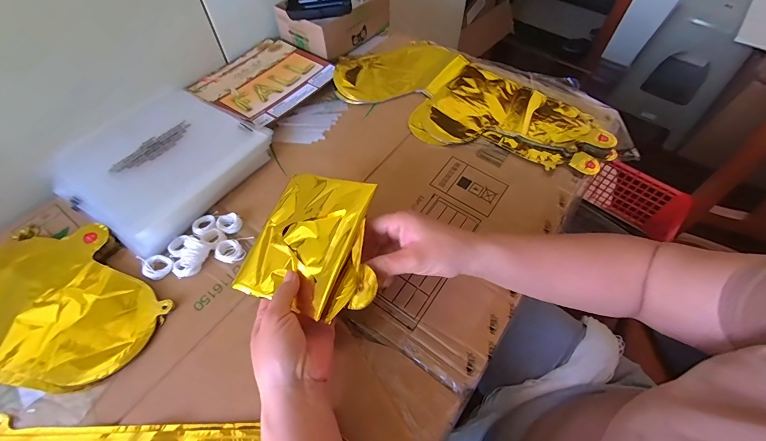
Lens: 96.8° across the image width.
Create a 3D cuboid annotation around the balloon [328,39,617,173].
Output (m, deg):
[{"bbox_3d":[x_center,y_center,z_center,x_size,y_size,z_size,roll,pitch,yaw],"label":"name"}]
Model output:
[{"bbox_3d":[0.138,-0.198,0.556,0.440,0.012,0.220,26,61,13],"label":"balloon"}]

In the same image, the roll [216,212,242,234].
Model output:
[{"bbox_3d":[-0.192,0.004,0.425,0.026,0.009,0.028,1,58,-1],"label":"roll"}]

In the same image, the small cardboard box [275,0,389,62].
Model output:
[{"bbox_3d":[-0.089,-0.398,0.639,0.140,0.074,0.193,32,63,19],"label":"small cardboard box"}]

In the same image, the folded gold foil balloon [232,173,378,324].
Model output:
[{"bbox_3d":[-0.067,0.019,0.345,0.145,0.014,0.136,11,72,26],"label":"folded gold foil balloon"}]

